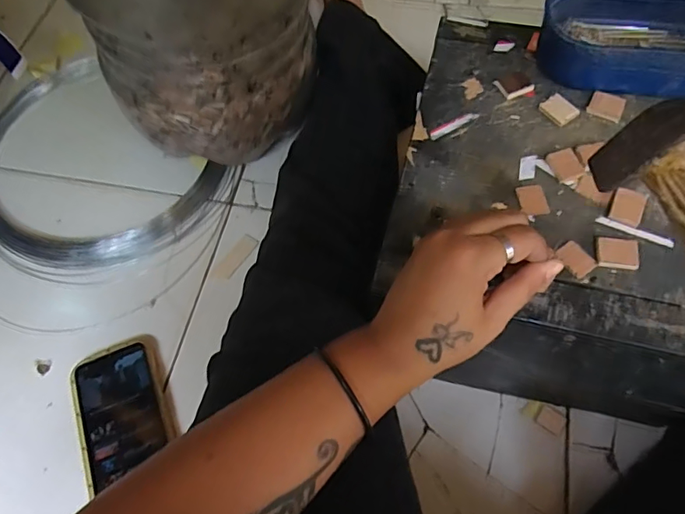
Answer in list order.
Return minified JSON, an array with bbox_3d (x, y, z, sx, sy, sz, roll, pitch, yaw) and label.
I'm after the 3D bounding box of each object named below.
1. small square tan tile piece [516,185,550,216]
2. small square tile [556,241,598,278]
[{"bbox_3d":[0.137,-0.041,0.353,0.019,0.004,0.025,-7,64,0],"label":"small square tan tile piece"},{"bbox_3d":[0.156,0.001,0.329,0.019,0.004,0.023,-33,66,-16],"label":"small square tile"}]

